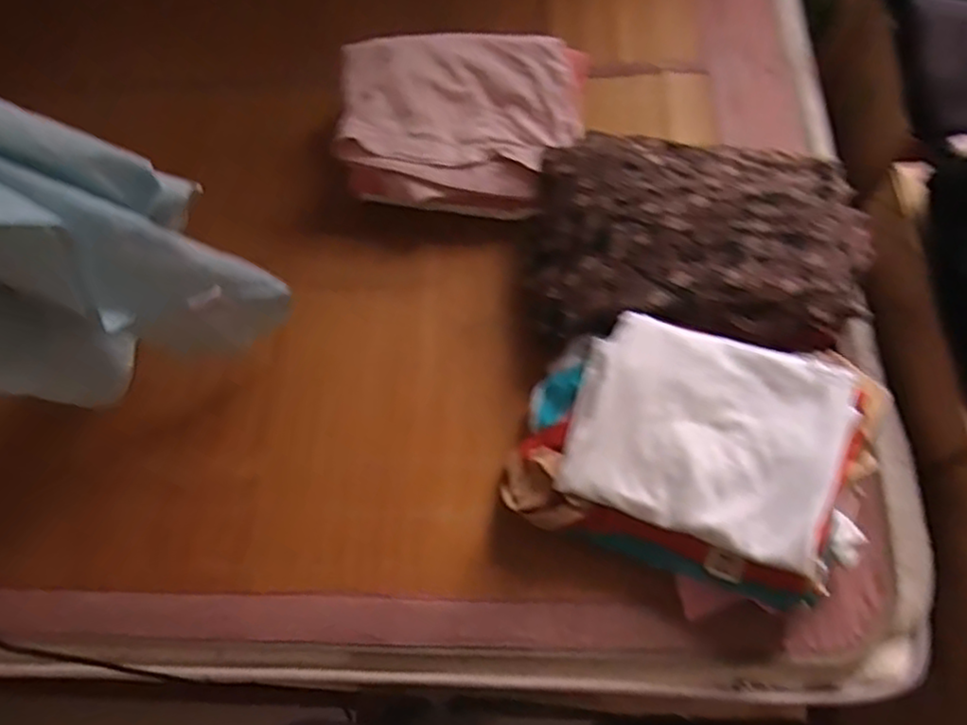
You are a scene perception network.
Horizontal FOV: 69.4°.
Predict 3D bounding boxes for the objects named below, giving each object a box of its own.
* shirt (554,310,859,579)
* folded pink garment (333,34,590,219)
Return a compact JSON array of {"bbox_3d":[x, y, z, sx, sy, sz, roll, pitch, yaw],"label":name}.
[{"bbox_3d":[0.199,0.061,0.633,0.228,0.044,0.190,18,67,9],"label":"shirt"},{"bbox_3d":[-0.027,-0.285,0.844,0.290,0.101,0.205,0,66,2],"label":"folded pink garment"}]

